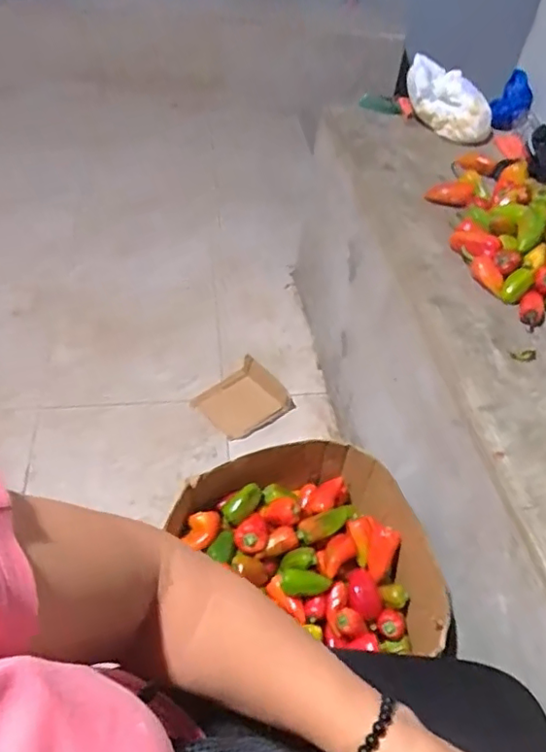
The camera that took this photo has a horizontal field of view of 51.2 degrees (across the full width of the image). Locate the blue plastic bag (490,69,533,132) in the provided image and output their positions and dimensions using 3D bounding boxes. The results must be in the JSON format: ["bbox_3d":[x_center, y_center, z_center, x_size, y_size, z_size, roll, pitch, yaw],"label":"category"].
[{"bbox_3d":[0.512,-0.580,1.228,0.042,0.135,0.091,-30,56,-28],"label":"blue plastic bag"}]

